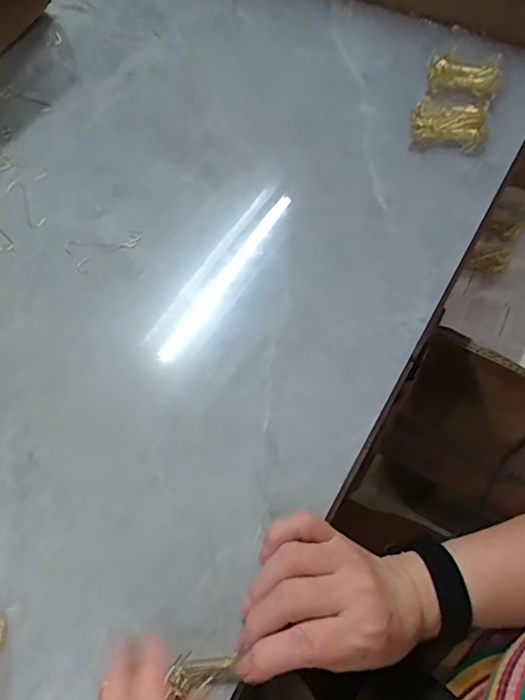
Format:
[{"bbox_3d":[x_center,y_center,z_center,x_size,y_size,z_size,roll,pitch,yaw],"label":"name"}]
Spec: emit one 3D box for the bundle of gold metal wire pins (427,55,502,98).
[{"bbox_3d":[0.205,-0.283,0.517,0.072,0.022,0.045,21,65,13],"label":"bundle of gold metal wire pins"}]

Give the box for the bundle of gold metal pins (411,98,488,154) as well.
[{"bbox_3d":[0.181,-0.221,0.495,0.068,0.014,0.055,12,63,9],"label":"bundle of gold metal pins"}]

